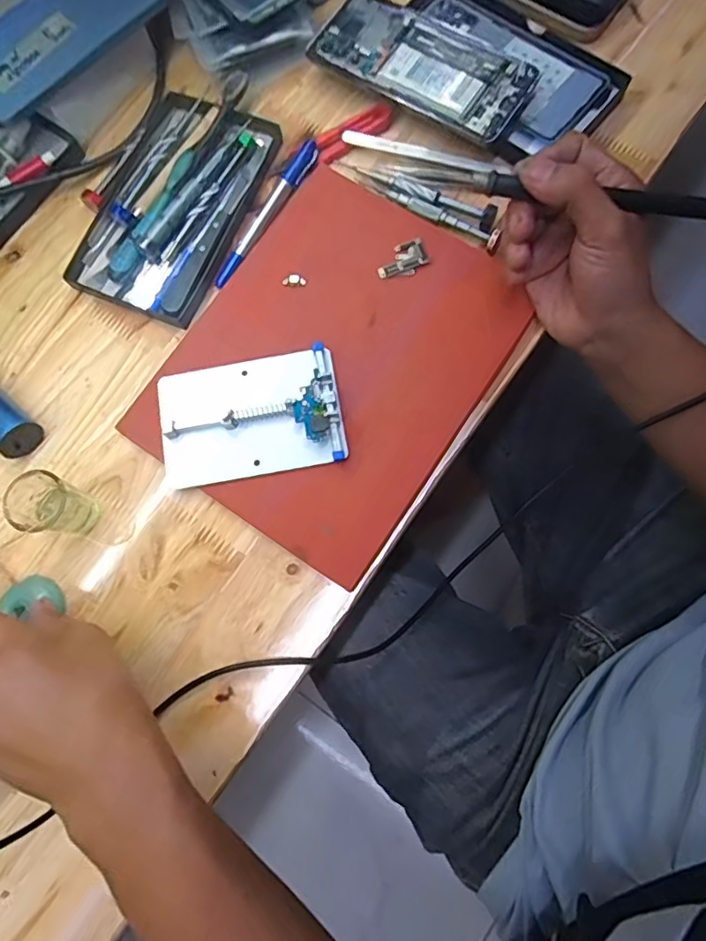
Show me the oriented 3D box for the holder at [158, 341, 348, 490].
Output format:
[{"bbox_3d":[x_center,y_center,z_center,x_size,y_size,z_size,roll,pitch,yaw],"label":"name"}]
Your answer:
[{"bbox_3d":[-0.068,-0.037,0.353,0.117,0.017,0.079,-9,80,-3],"label":"holder"}]

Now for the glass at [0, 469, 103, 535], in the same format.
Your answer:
[{"bbox_3d":[-0.189,0.022,0.343,0.039,0.045,0.036,-1,78,4],"label":"glass"}]

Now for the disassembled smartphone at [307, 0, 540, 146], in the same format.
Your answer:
[{"bbox_3d":[0.053,-0.307,0.405,0.164,0.013,0.083,26,80,4],"label":"disassembled smartphone"}]

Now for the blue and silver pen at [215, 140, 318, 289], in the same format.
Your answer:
[{"bbox_3d":[-0.063,-0.191,0.397,0.016,0.008,0.129,30,81,4],"label":"blue and silver pen"}]

